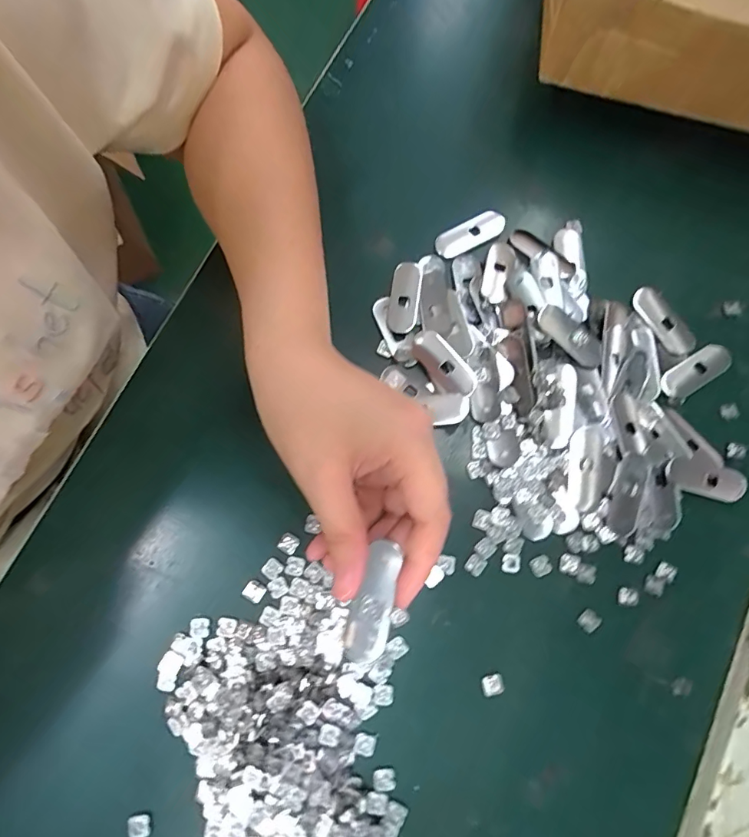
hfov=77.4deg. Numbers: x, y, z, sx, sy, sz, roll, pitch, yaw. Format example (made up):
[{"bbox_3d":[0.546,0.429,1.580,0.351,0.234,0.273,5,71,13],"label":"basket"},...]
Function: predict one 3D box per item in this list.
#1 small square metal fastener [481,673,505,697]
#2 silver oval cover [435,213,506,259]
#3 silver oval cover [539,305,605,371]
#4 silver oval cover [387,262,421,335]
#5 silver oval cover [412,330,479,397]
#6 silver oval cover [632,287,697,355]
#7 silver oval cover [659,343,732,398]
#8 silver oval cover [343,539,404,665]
[{"bbox_3d":[0.067,0.150,0.262,0.012,0.004,0.011,-16,77,-3],"label":"small square metal fastener"},{"bbox_3d":[0.065,-0.127,0.320,0.050,0.004,0.019,-29,79,-6],"label":"silver oval cover"},{"bbox_3d":[0.125,-0.052,0.295,0.048,0.005,0.020,40,80,9],"label":"silver oval cover"},{"bbox_3d":[0.020,-0.081,0.313,0.019,0.004,0.054,3,70,13],"label":"silver oval cover"},{"bbox_3d":[0.044,-0.034,0.296,0.021,0.006,0.049,-37,79,-8],"label":"silver oval cover"},{"bbox_3d":[0.190,-0.065,0.309,0.021,0.005,0.050,-31,79,-6],"label":"silver oval cover"},{"bbox_3d":[0.206,-0.030,0.300,0.049,0.005,0.020,-31,79,-6],"label":"silver oval cover"},{"bbox_3d":[0.000,0.081,0.207,0.018,0.004,0.050,14,71,4],"label":"silver oval cover"}]

